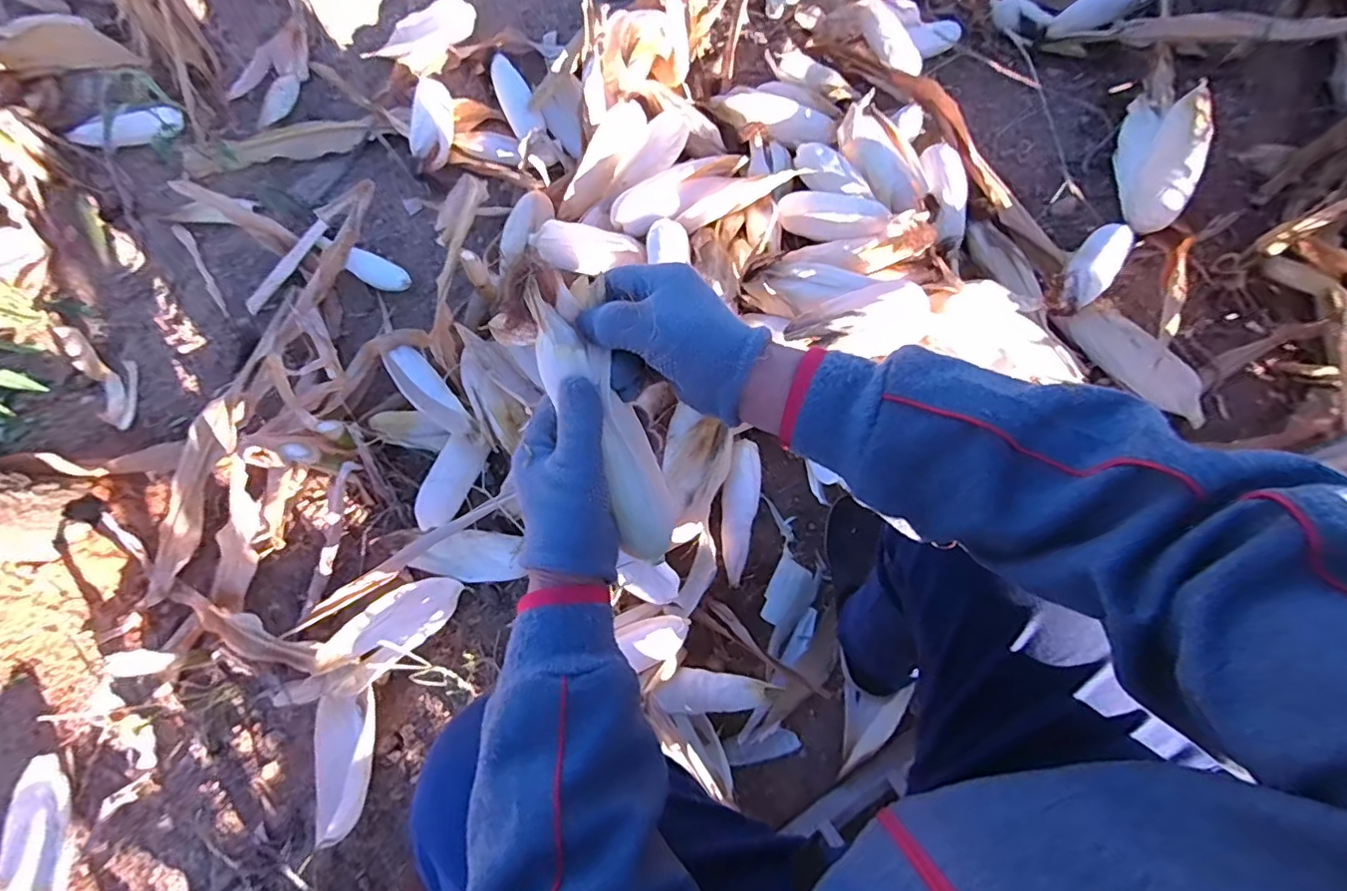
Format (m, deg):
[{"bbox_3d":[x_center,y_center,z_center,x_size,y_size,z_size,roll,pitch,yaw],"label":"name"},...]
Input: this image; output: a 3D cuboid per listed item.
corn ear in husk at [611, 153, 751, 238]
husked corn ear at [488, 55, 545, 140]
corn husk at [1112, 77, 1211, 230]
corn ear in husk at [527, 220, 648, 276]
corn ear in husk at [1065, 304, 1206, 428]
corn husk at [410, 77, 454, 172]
[{"bbox_3d":[0.013,-0.365,0.827,0.216,0.047,0.066,-25,74,-7],"label":"corn ear in husk"},{"bbox_3d":[-0.269,-0.590,0.978,0.056,0.042,0.188,-24,74,-7],"label":"husked corn ear"},{"bbox_3d":[0.688,-0.424,0.807,0.058,0.134,0.242,10,73,4],"label":"corn husk"},{"bbox_3d":[-0.126,-0.282,0.818,0.171,0.046,0.056,15,73,5],"label":"corn ear in husk"},{"bbox_3d":[0.604,-0.106,0.748,0.058,0.056,0.207,-37,76,-10],"label":"corn ear in husk"},{"bbox_3d":[-0.405,-0.539,0.961,0.057,0.058,0.215,-10,58,-2],"label":"corn husk"}]

